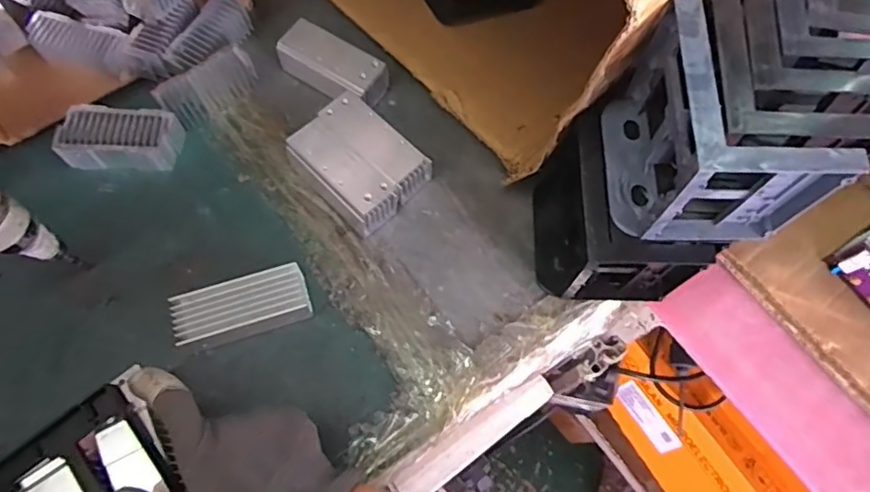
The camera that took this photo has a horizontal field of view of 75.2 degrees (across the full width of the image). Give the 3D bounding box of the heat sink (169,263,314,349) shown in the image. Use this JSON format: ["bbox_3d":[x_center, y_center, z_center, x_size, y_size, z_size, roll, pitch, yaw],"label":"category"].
[{"bbox_3d":[-0.151,0.050,0.448,0.103,0.041,0.042,-17,70,-9],"label":"heat sink"}]

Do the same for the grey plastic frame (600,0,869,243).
[{"bbox_3d":[0.176,-0.076,0.361,0.099,0.107,0.121,-2,68,-3],"label":"grey plastic frame"}]

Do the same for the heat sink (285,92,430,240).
[{"bbox_3d":[-0.070,-0.075,0.500,0.107,0.041,0.081,41,72,13],"label":"heat sink"}]

